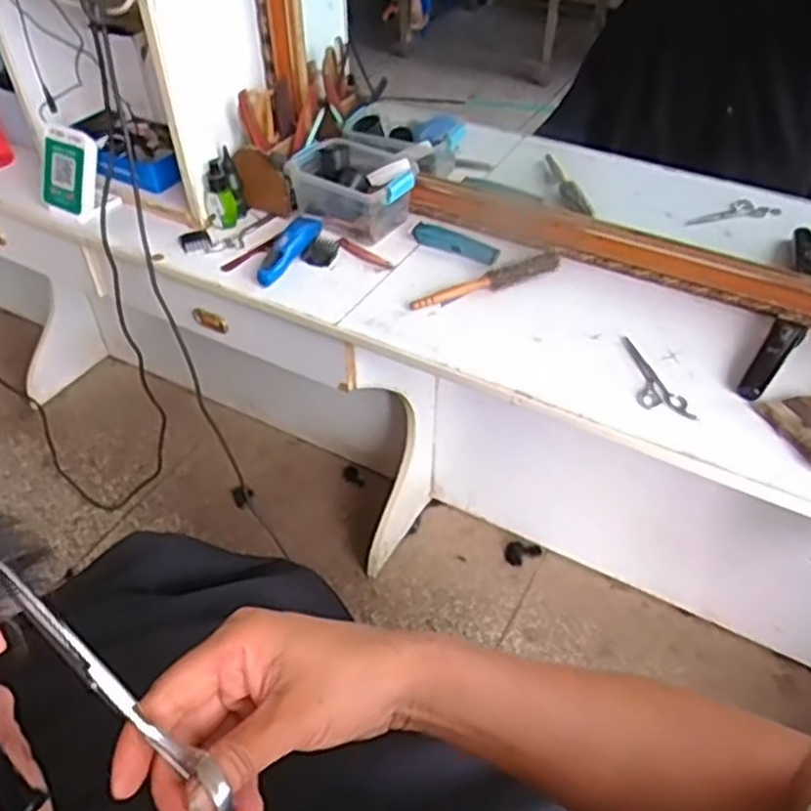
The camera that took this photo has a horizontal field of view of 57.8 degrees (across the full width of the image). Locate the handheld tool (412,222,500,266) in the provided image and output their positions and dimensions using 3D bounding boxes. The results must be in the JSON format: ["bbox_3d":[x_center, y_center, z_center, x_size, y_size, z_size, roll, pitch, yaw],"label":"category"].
[{"bbox_3d":[0.082,-0.268,1.209,0.154,0.016,0.042,23,49,21],"label":"handheld tool"}]

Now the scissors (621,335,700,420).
[{"bbox_3d":[0.320,-0.034,0.981,0.050,0.009,0.167,-14,47,-15],"label":"scissors"}]

